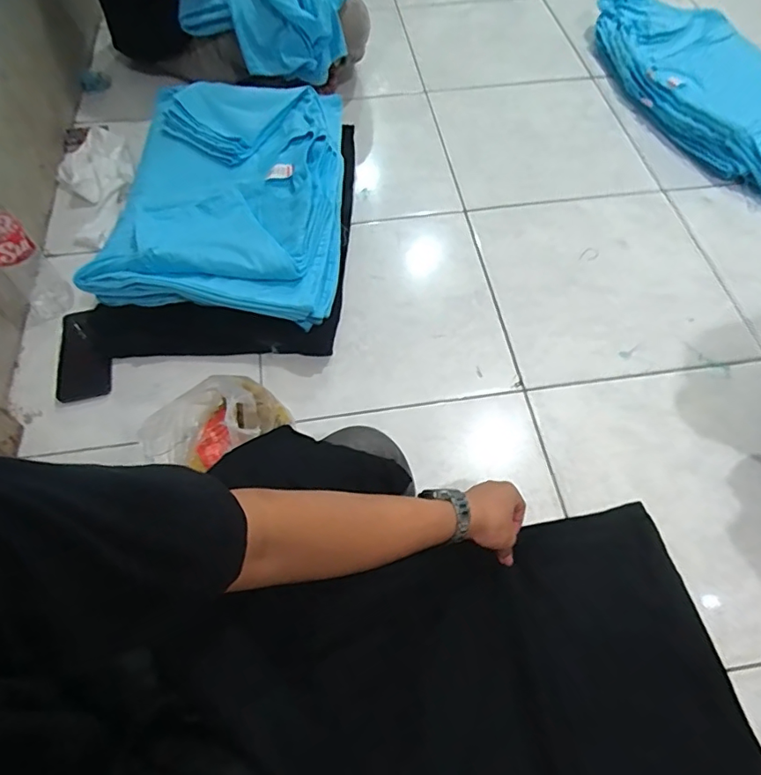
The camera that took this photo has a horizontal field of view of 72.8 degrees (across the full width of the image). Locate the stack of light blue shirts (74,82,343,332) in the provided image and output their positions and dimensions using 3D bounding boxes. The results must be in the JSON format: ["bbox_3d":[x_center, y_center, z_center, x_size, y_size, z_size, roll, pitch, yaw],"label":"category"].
[{"bbox_3d":[-0.255,-0.337,0.884,0.378,0.090,0.484,3,60,2],"label":"stack of light blue shirts"}]

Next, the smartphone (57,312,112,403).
[{"bbox_3d":[-0.469,-0.052,0.817,0.083,0.011,0.156,-12,67,-3],"label":"smartphone"}]

